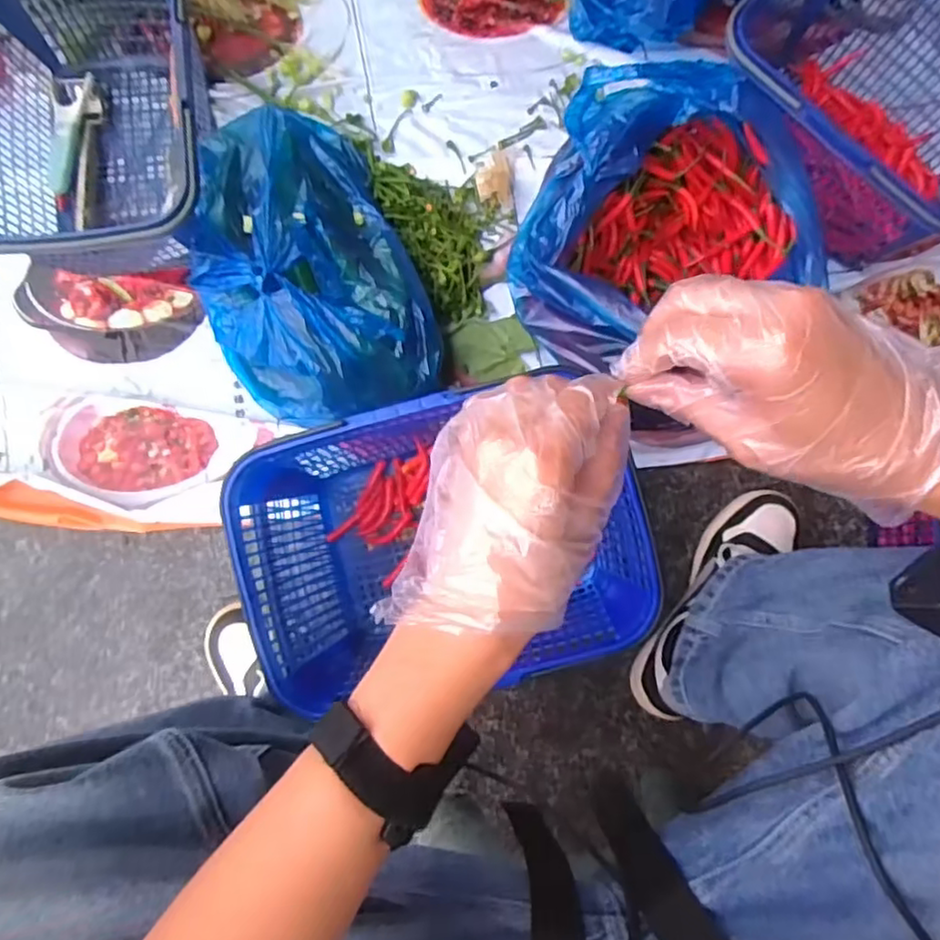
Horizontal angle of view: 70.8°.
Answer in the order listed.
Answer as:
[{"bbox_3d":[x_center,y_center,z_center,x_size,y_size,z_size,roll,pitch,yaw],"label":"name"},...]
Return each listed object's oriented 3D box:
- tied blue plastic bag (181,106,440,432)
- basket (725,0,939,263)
[{"bbox_3d":[-0.172,-0.210,0.693,0.210,0.122,0.316,-22,84,-5],"label":"tied blue plastic bag"},{"bbox_3d":[0.423,-0.396,0.723,0.237,0.150,0.335,-42,86,-7],"label":"basket"}]

